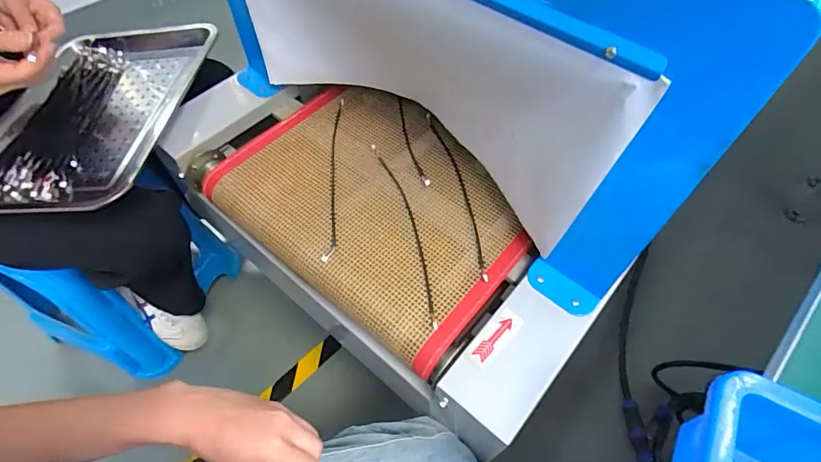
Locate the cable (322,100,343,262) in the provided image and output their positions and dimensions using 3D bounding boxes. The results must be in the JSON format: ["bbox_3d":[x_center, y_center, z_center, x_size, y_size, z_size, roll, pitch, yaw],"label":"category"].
[{"bbox_3d":[-0.102,-0.079,0.609,0.013,0.019,0.274,-3,60,1],"label":"cable"}]

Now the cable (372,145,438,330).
[{"bbox_3d":[-0.003,-0.008,0.560,0.022,0.005,0.273,-16,61,-6],"label":"cable"}]

